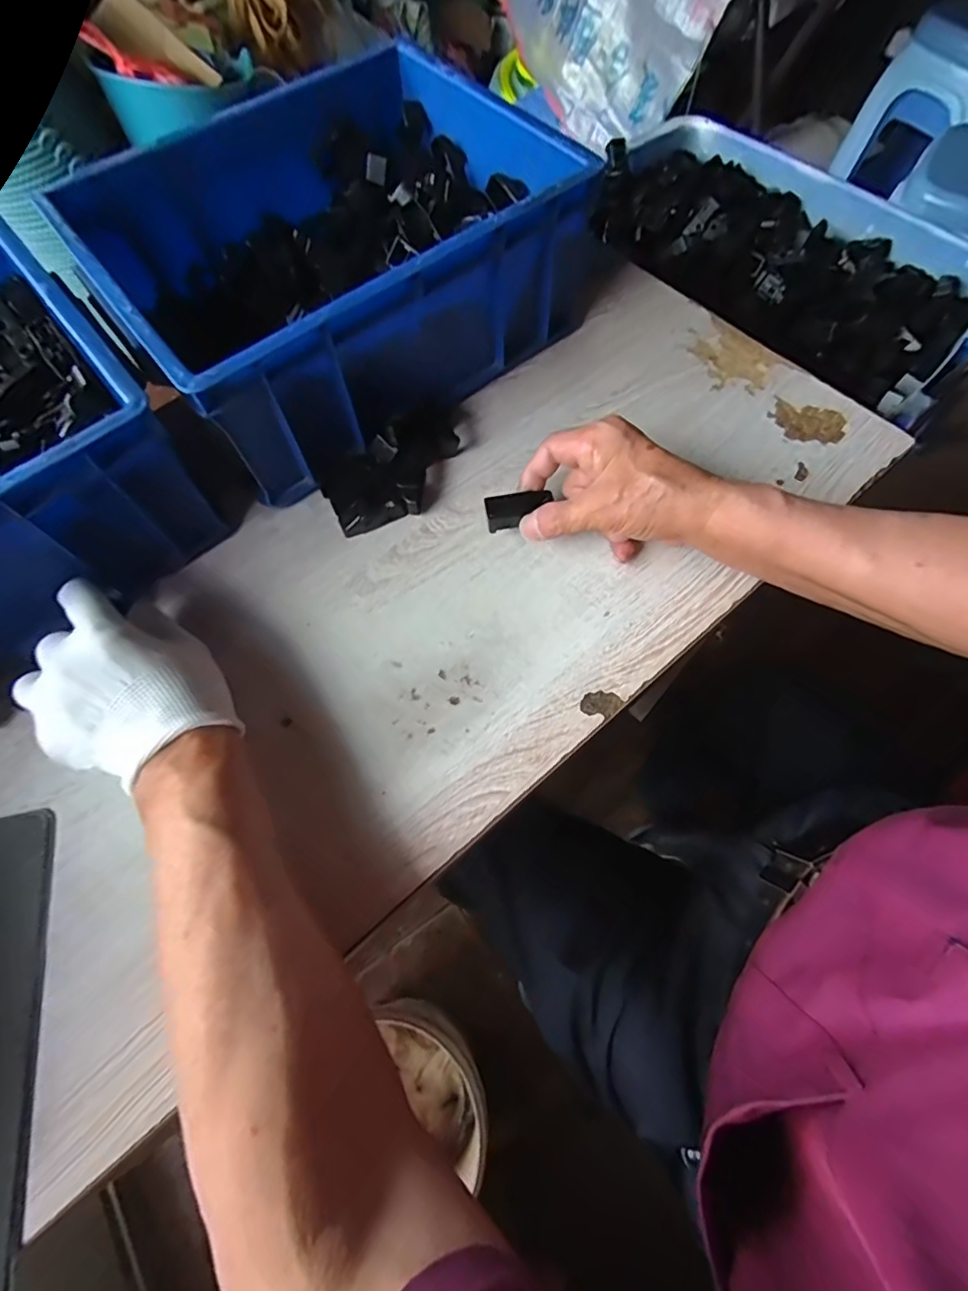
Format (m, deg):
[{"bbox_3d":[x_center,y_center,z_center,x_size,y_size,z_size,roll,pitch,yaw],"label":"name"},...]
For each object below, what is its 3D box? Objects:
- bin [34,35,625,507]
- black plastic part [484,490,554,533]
[{"bbox_3d":[-0.120,-0.314,0.462,0.346,0.130,0.276,-39,71,-14],"label":"bin"},{"bbox_3d":[0.026,-0.099,0.407,0.048,0.012,0.025,-8,66,-2],"label":"black plastic part"}]

